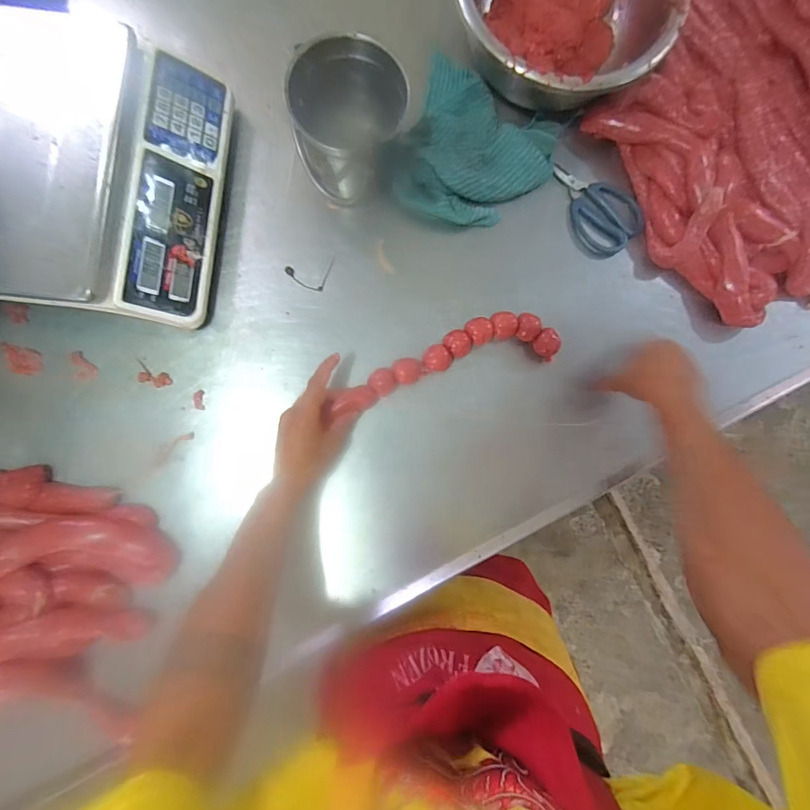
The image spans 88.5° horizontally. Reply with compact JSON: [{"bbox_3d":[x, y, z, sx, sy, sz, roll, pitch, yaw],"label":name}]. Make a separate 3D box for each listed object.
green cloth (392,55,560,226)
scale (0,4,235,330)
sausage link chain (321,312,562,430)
[{"bbox_3d":[0.105,-0.351,0.569,0.193,0.050,0.219,18,83,-3],"label":"green cloth"},{"bbox_3d":[-0.389,-0.291,0.503,0.306,0.107,0.359,5,84,-5],"label":"scale"},{"bbox_3d":[0.051,-0.051,0.542,0.301,0.030,0.078,-22,87,-7],"label":"sausage link chain"}]

